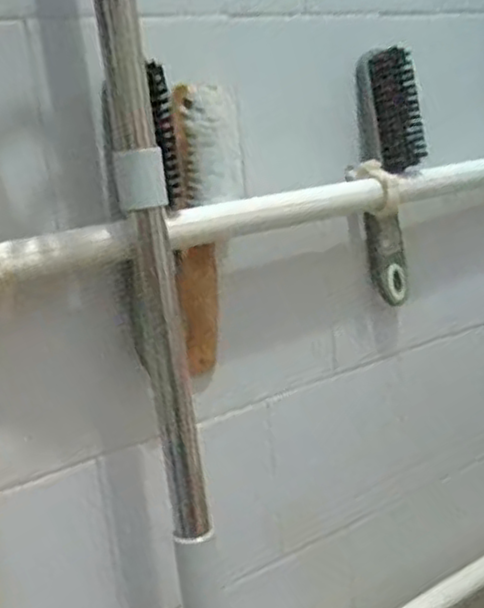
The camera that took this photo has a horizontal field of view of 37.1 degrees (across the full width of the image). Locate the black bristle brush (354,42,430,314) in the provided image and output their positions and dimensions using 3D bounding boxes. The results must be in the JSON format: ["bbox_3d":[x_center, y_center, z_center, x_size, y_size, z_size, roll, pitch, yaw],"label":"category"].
[{"bbox_3d":[0.125,-0.102,0.606,0.056,0.205,0.041,-1,15,19],"label":"black bristle brush"}]

